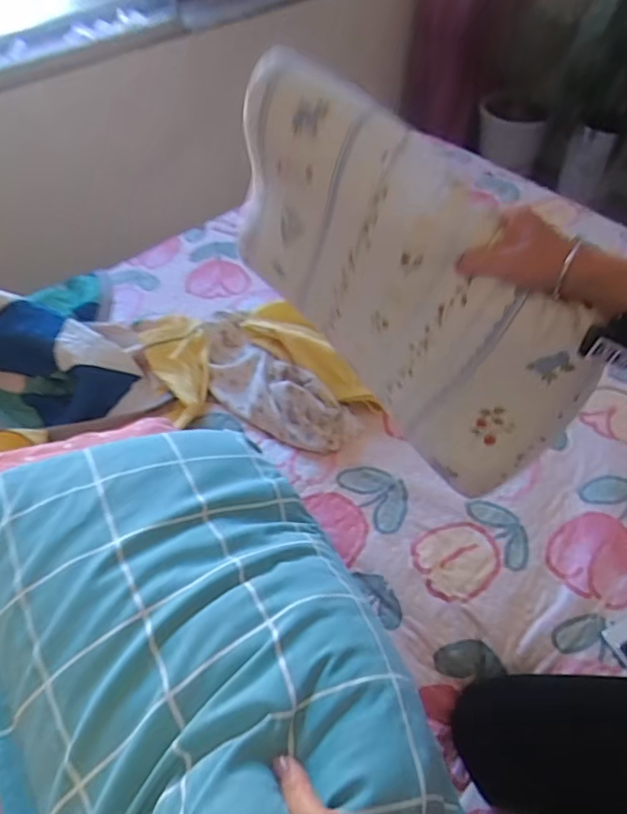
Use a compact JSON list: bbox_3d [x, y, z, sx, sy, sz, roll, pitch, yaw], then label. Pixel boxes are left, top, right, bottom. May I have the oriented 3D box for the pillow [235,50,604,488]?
[{"bbox_3d":[0.088,-0.139,0.610,0.101,0.289,0.423,-34,59,-24],"label":"pillow"}]

